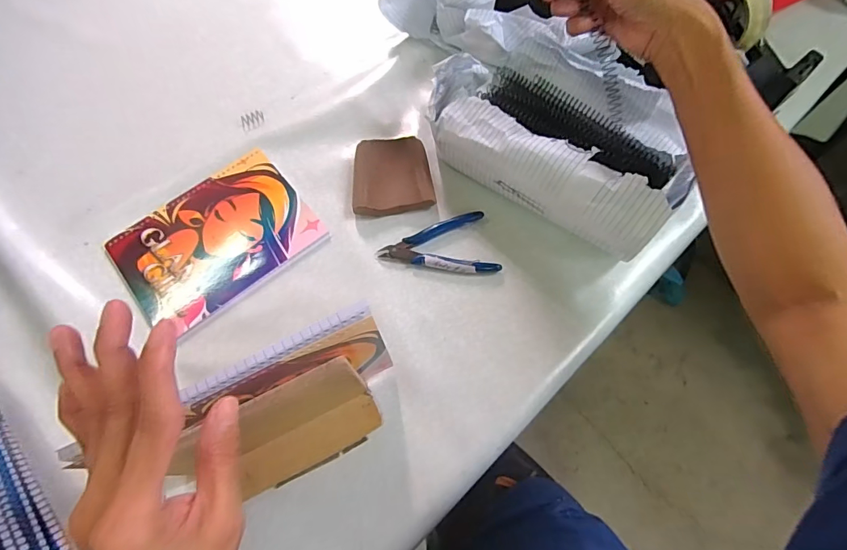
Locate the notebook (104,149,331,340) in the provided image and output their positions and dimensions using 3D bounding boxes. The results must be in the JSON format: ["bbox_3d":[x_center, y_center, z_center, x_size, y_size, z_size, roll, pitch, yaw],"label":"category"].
[{"bbox_3d":[-0.223,-0.038,0.475,0.197,0.009,0.145,-36,71,-12],"label":"notebook"}]

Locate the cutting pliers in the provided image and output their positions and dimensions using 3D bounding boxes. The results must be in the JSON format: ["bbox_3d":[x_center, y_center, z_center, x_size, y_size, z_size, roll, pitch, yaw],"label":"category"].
[{"bbox_3d":[0.015,-0.029,0.464,0.117,0.011,0.069,-9,68,-2],"label":"cutting pliers"}]

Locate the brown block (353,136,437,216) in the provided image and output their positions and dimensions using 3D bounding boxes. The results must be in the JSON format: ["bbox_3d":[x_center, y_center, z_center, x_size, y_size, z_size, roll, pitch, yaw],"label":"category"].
[{"bbox_3d":[-0.035,-0.110,0.494,0.087,0.022,0.090,-6,68,-1],"label":"brown block"}]

